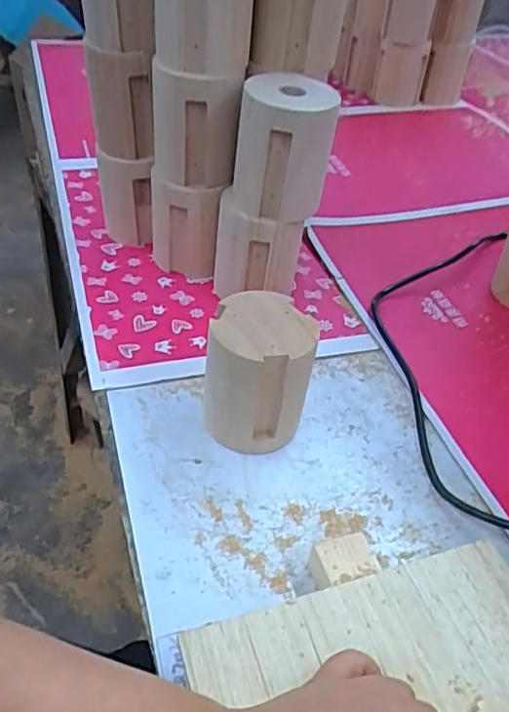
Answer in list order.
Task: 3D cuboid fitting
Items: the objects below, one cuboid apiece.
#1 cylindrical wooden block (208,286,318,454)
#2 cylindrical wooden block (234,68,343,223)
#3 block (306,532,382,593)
[{"bbox_3d":[0.003,0.014,0.465,0.074,0.103,0.072,4,42,-4],"label":"cylindrical wooden block"},{"bbox_3d":[0.025,-0.183,0.538,0.080,0.098,0.082,3,43,-3],"label":"cylindrical wooden block"},{"bbox_3d":[0.057,0.139,0.398,0.041,0.030,0.032,-8,44,-17],"label":"block"}]

